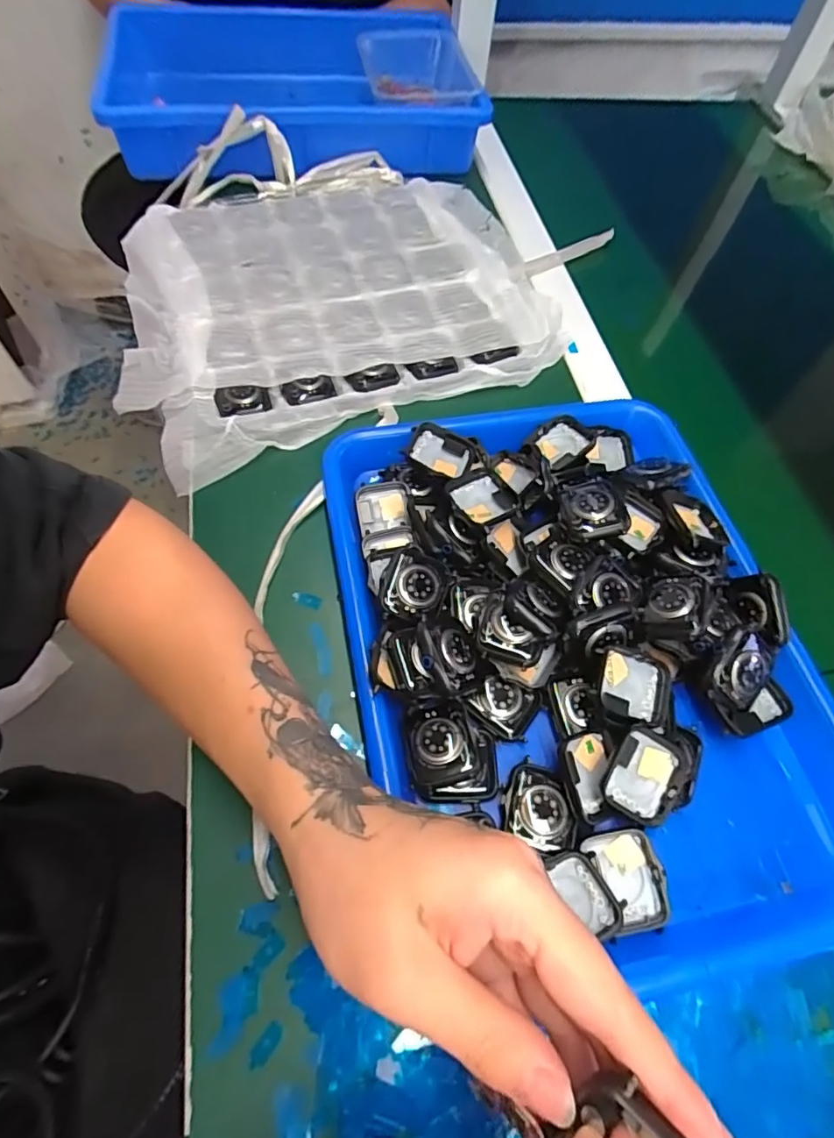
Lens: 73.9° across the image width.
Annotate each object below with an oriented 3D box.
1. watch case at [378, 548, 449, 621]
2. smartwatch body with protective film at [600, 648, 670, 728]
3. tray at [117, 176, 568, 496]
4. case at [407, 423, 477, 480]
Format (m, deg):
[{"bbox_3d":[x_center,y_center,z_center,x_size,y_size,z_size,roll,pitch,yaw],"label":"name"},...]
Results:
[{"bbox_3d":[-0.001,0.010,0.319,0.033,0.012,0.043,23,61,10],"label":"watch case"},{"bbox_3d":[0.118,0.065,0.300,0.041,0.013,0.038,17,69,-9],"label":"smartwatch body with protective film"},{"bbox_3d":[-0.079,-0.236,0.476,0.341,0.034,0.300,-21,64,-15],"label":"tray"},{"bbox_3d":[0.017,-0.078,0.369,0.043,0.008,0.036,16,60,6],"label":"case"}]

